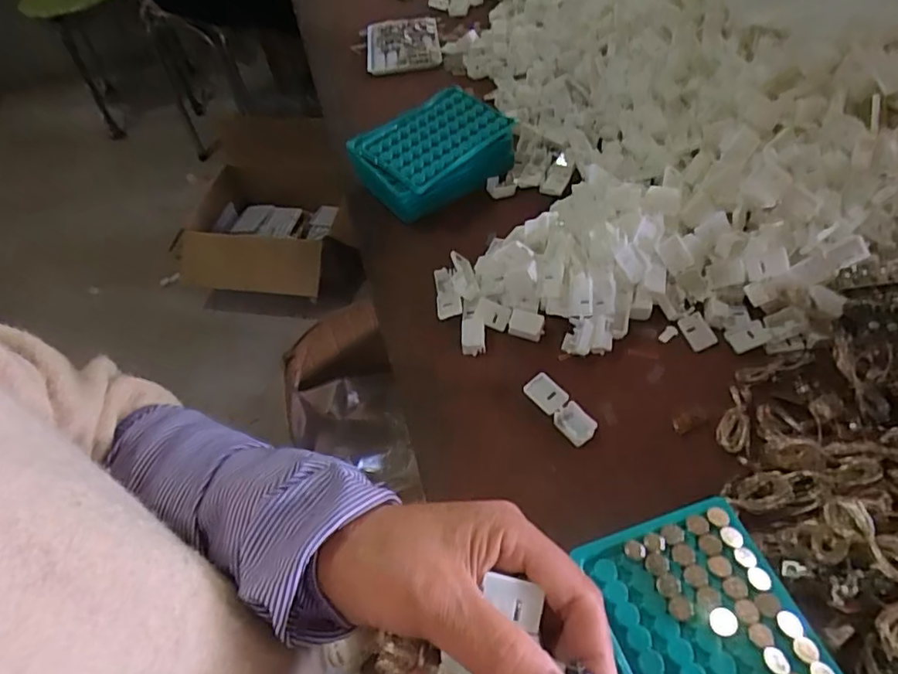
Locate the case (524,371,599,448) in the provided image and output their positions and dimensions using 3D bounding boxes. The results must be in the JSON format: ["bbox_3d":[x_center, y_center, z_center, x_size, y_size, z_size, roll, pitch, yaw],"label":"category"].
[{"bbox_3d":[0.078,0.049,0.397,0.021,0.012,0.056,-34,56,-19],"label":"case"}]

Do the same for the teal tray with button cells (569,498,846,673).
[{"bbox_3d":[0.132,0.153,0.280,0.093,0.008,0.131,-19,54,-2],"label":"teal tray with button cells"}]

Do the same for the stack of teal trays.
[{"bbox_3d":[-0.017,-0.172,0.540,0.126,0.053,0.099,-34,56,-19],"label":"stack of teal trays"}]

